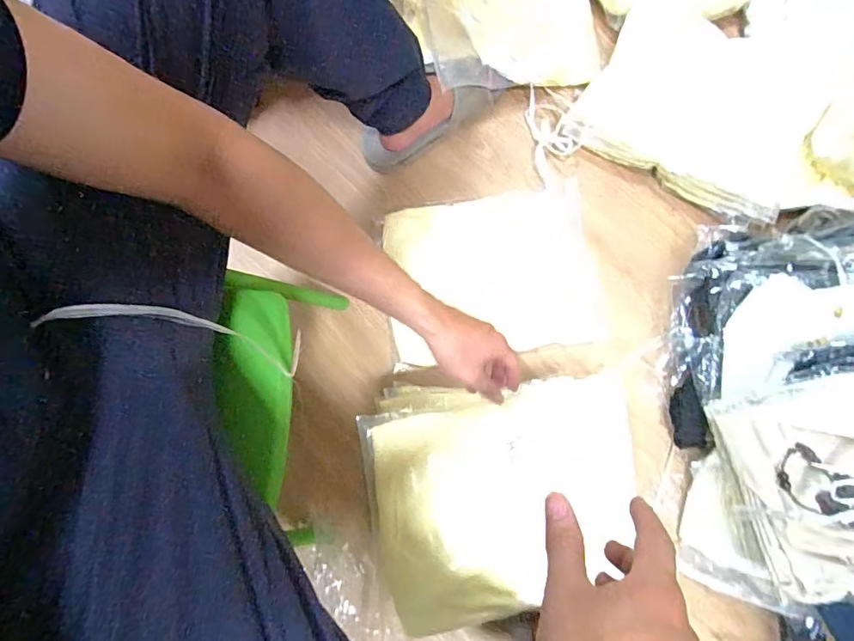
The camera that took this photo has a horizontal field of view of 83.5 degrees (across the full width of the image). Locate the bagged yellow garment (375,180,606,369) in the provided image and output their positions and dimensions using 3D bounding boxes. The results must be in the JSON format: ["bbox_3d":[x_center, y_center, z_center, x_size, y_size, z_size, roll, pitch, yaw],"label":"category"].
[{"bbox_3d":[0.095,-0.070,0.729,0.307,0.031,0.243,-9,79,-1],"label":"bagged yellow garment"}]

